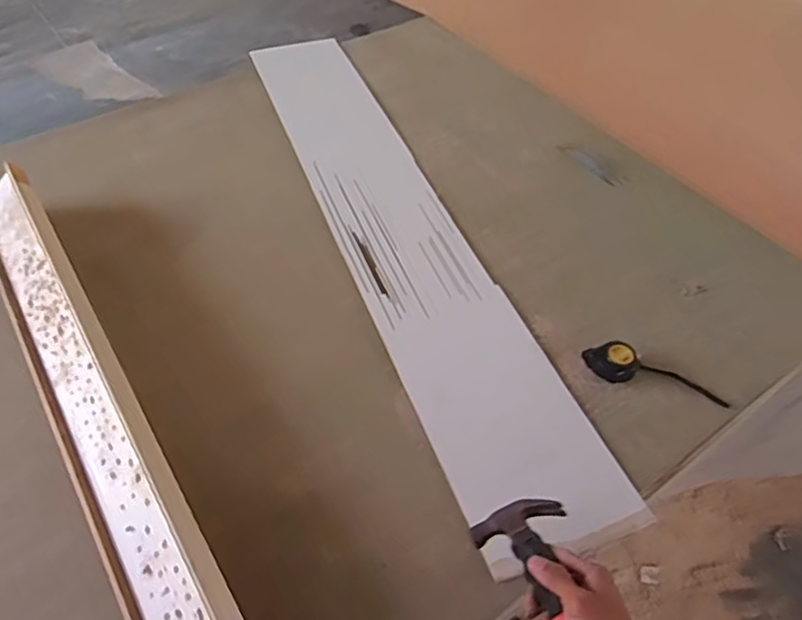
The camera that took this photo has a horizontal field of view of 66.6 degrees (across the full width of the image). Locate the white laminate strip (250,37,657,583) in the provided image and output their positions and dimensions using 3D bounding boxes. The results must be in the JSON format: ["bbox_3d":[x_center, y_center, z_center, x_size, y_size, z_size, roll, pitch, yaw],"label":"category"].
[{"bbox_3d":[-0.018,-0.168,1.085,0.214,0.019,1.233,-16,52,-14],"label":"white laminate strip"}]

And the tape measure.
[{"bbox_3d":[0.367,0.082,0.880,0.203,0.035,0.071,11,50,7],"label":"tape measure"}]

